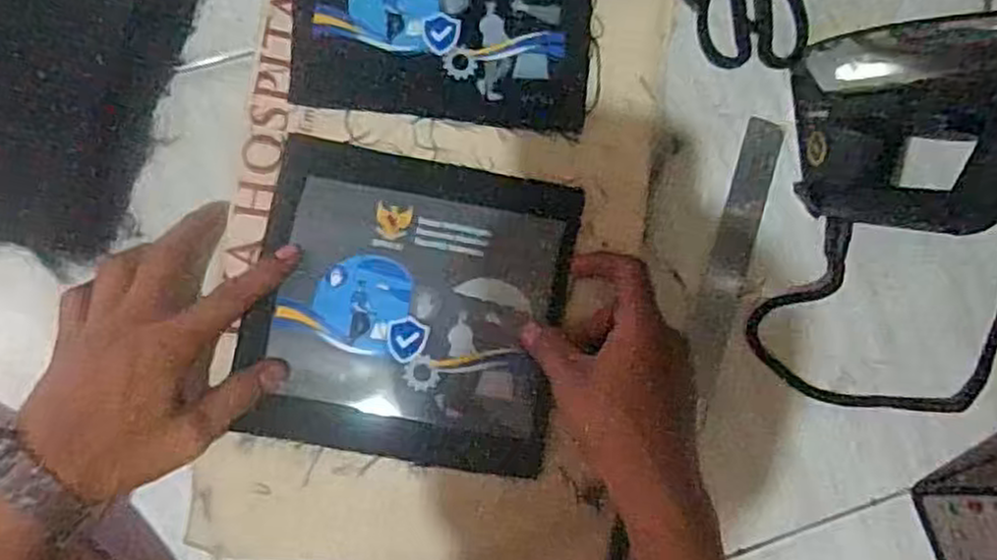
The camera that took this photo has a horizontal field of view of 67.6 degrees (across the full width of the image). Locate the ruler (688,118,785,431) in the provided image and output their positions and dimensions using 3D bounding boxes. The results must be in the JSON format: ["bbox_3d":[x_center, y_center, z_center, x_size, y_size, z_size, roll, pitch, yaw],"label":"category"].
[{"bbox_3d":[0.152,-0.010,0.491,0.026,0.008,0.202,17,84,-4],"label":"ruler"}]

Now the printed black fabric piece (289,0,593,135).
[{"bbox_3d":[-0.033,-0.183,0.467,0.181,0.009,0.169,4,84,-6],"label":"printed black fabric piece"}]

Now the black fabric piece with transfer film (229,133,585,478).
[{"bbox_3d":[-0.051,0.015,0.435,0.175,0.008,0.173,11,84,-5],"label":"black fabric piece with transfer film"}]

